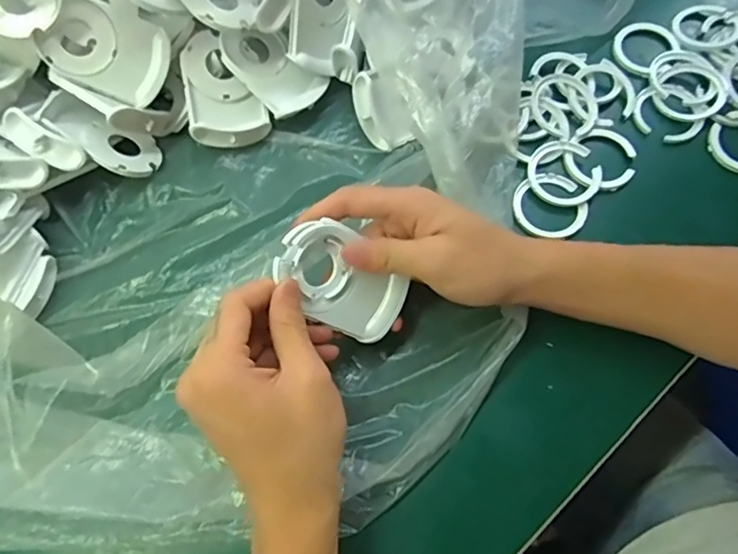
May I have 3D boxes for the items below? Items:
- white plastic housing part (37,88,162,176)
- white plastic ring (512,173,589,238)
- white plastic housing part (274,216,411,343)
[{"bbox_3d":[-0.190,-0.104,0.411,0.080,0.016,0.051,35,36,-12],"label":"white plastic housing part"},{"bbox_3d":[0.129,-0.052,0.406,0.051,0.008,0.049,-1,67,2],"label":"white plastic ring"},{"bbox_3d":[-0.017,0.002,0.335,0.084,0.019,0.049,43,85,-28],"label":"white plastic housing part"}]

